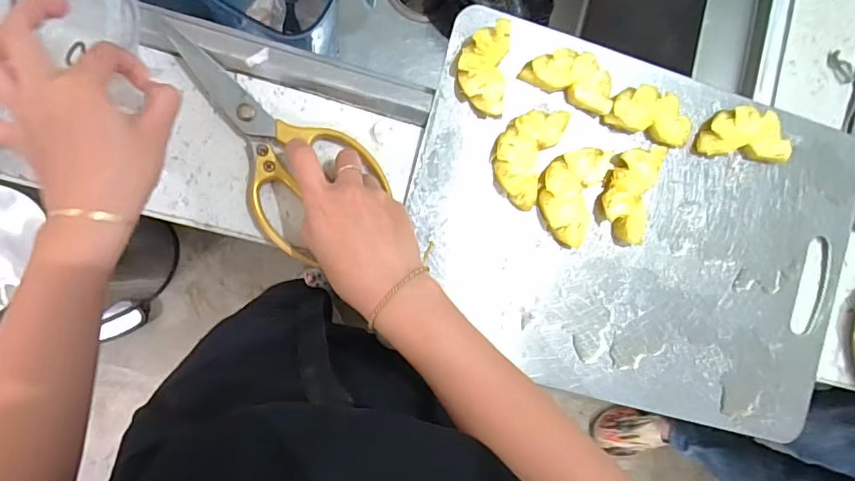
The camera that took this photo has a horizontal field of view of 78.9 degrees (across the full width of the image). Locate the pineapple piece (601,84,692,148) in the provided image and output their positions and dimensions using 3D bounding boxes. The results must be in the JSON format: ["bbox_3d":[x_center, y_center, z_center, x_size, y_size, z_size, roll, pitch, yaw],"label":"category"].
[{"bbox_3d":[0.185,-0.105,0.426,0.075,0.012,0.043,17,86,-7],"label":"pineapple piece"}]

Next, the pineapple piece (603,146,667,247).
[{"bbox_3d":[0.165,-0.039,0.424,0.037,0.019,0.081,14,86,-8],"label":"pineapple piece"}]

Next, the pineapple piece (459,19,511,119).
[{"bbox_3d":[0.043,-0.134,0.405,0.037,0.024,0.069,3,88,-8],"label":"pineapple piece"}]

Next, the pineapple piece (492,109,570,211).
[{"bbox_3d":[0.077,-0.070,0.410,0.044,0.011,0.080,22,85,-7],"label":"pineapple piece"}]

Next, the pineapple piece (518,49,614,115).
[{"bbox_3d":[0.117,-0.132,0.417,0.074,0.013,0.039,26,85,-7],"label":"pineapple piece"}]

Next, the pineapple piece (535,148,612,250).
[{"bbox_3d":[0.115,-0.040,0.420,0.047,0.019,0.081,23,85,-7],"label":"pineapple piece"}]

